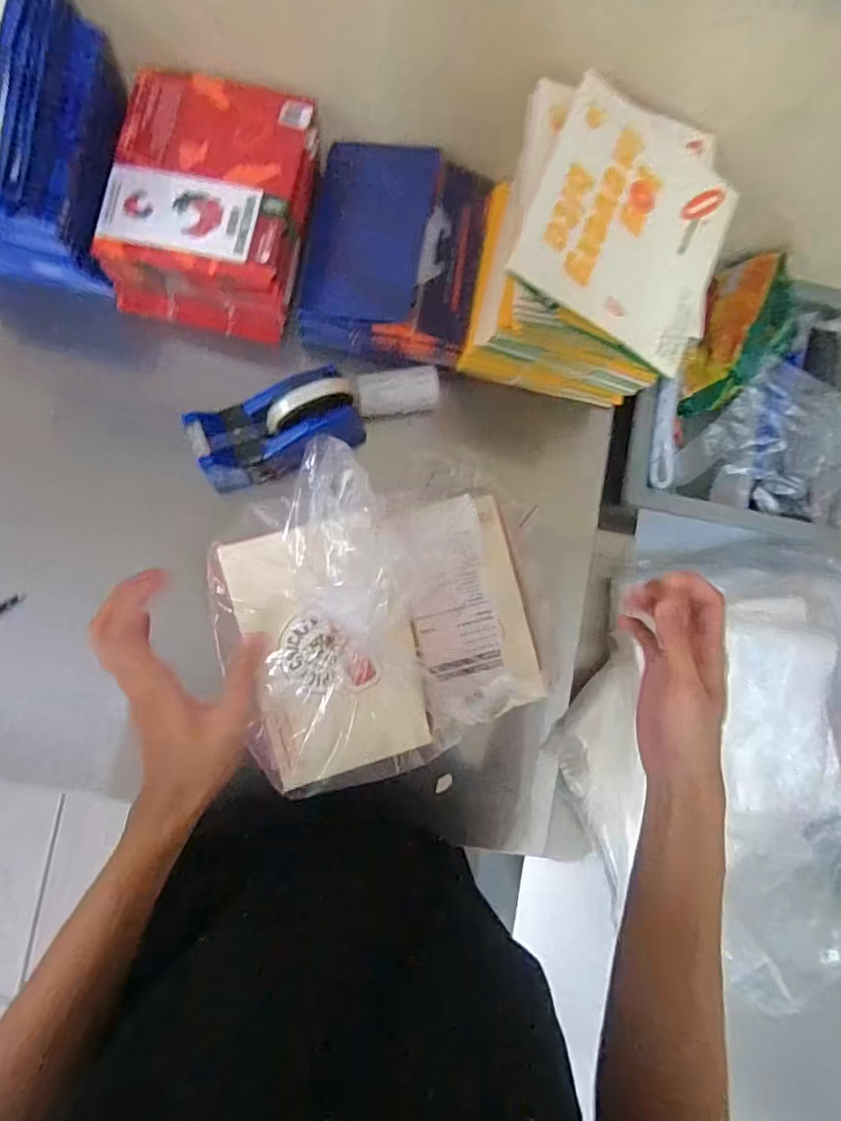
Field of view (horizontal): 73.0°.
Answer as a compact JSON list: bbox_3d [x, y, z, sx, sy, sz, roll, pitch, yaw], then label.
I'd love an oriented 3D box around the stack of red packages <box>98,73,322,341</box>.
[{"bbox_3d":[-0.194,-0.327,0.535,0.162,0.099,0.179,10,85,-6],"label":"stack of red packages"}]

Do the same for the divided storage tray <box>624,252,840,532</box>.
[{"bbox_3d":[0.479,-0.154,0.631,0.485,0.116,0.285,12,85,-6],"label":"divided storage tray"}]

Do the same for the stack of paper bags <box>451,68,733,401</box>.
[{"bbox_3d":[0.151,-0.257,0.514,0.184,0.189,0.205,9,86,-6],"label":"stack of paper bags"}]

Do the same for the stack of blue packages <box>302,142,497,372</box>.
[{"bbox_3d":[-0.026,-0.304,0.566,0.165,0.059,0.188,10,86,-6],"label":"stack of blue packages"}]

